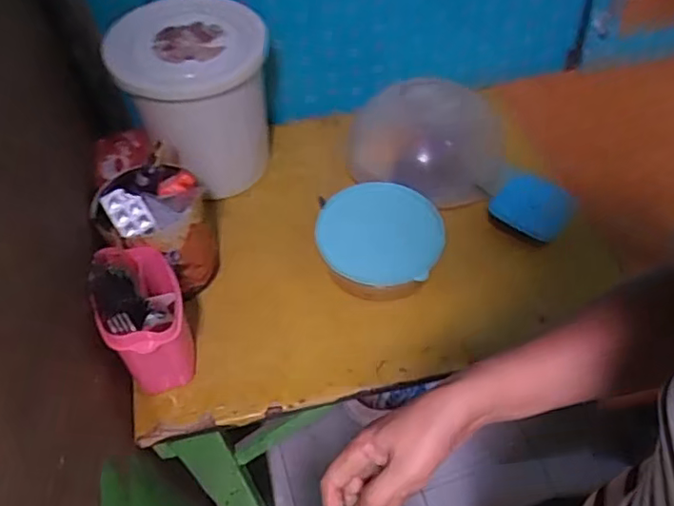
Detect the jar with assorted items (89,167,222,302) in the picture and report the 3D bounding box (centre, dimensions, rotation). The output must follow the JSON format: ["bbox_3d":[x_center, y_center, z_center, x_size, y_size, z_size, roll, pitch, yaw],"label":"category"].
[{"bbox_3d":[-0.256,-0.026,0.847,0.144,0.159,0.133,-2,50,3],"label":"jar with assorted items"}]

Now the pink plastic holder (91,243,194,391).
[{"bbox_3d":[-0.247,0.079,0.748,0.088,0.180,0.147,-20,52,-12],"label":"pink plastic holder"}]

